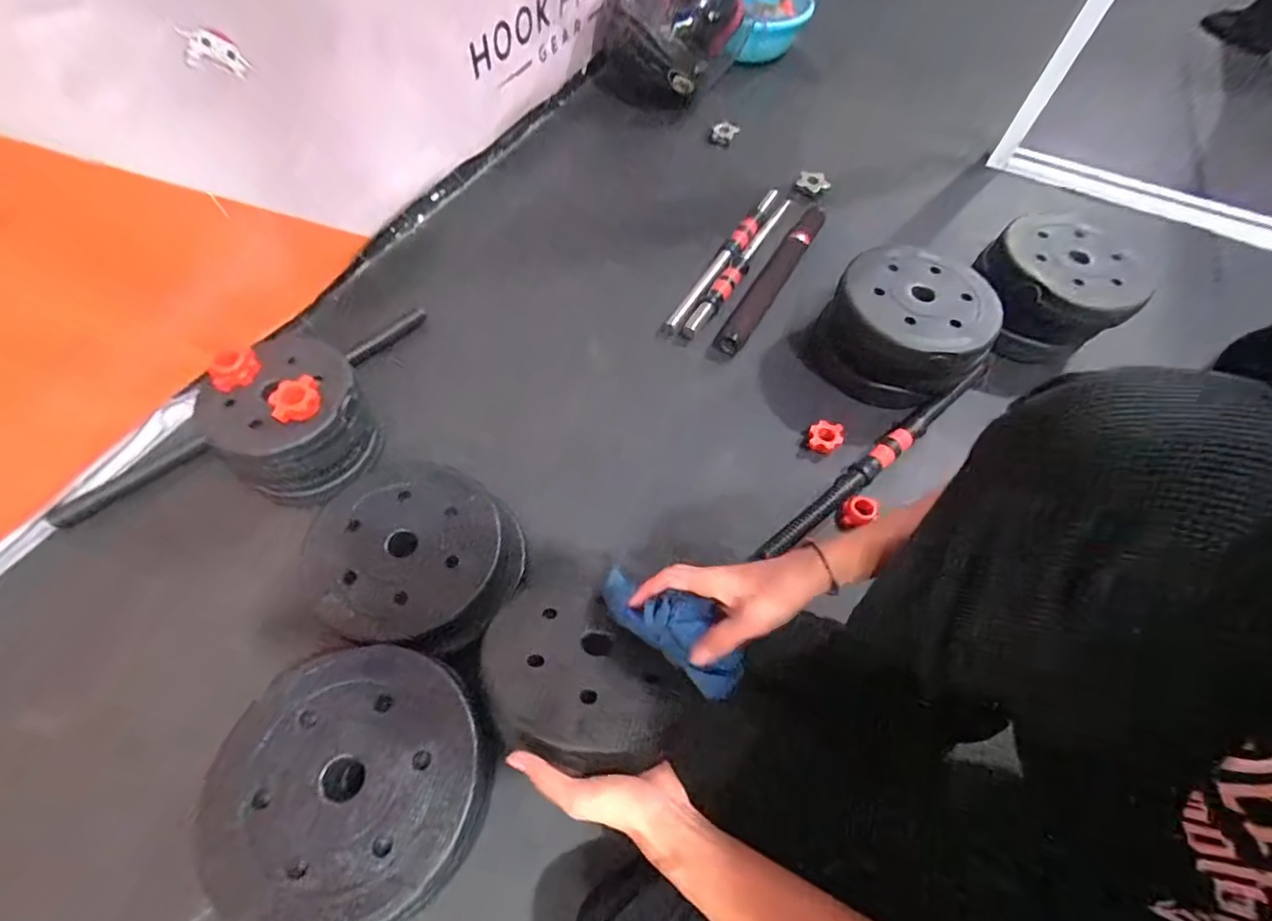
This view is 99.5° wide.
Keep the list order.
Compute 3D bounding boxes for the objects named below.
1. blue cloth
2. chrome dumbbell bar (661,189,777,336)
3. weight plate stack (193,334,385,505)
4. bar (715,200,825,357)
[{"bbox_3d":[0.023,0.149,0.510,0.169,0.057,0.053,24,57,41],"label":"blue cloth"},{"bbox_3d":[0.158,-0.358,0.936,0.030,0.022,0.415,29,62,13],"label":"chrome dumbbell bar"},{"bbox_3d":[-0.397,-0.048,0.636,0.154,0.141,0.135,-37,68,-22],"label":"weight plate stack"},{"bbox_3d":[0.241,-0.321,0.922,0.040,0.035,0.398,29,62,13],"label":"bar"}]

